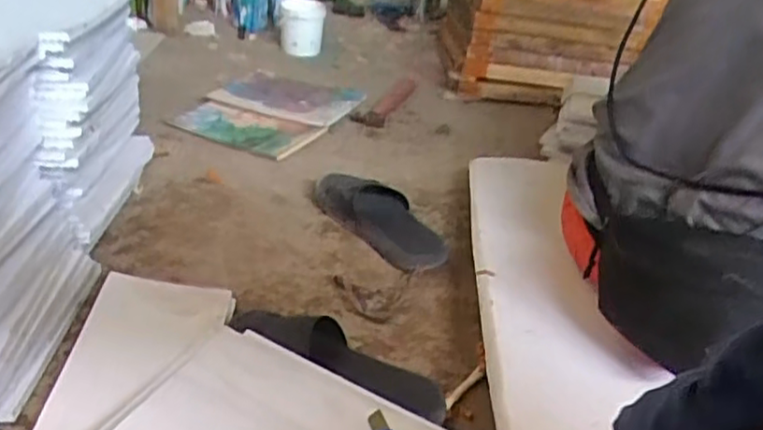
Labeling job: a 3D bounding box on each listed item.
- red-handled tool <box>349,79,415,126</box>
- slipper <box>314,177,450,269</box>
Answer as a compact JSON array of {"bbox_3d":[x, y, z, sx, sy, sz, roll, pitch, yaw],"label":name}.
[{"bbox_3d":[0.015,-0.278,1.641,0.078,0.016,0.349,15,32,14],"label":"red-handled tool"},{"bbox_3d":[0.002,0.001,1.130,0.136,0.046,0.258,-21,40,-38],"label":"slipper"}]

